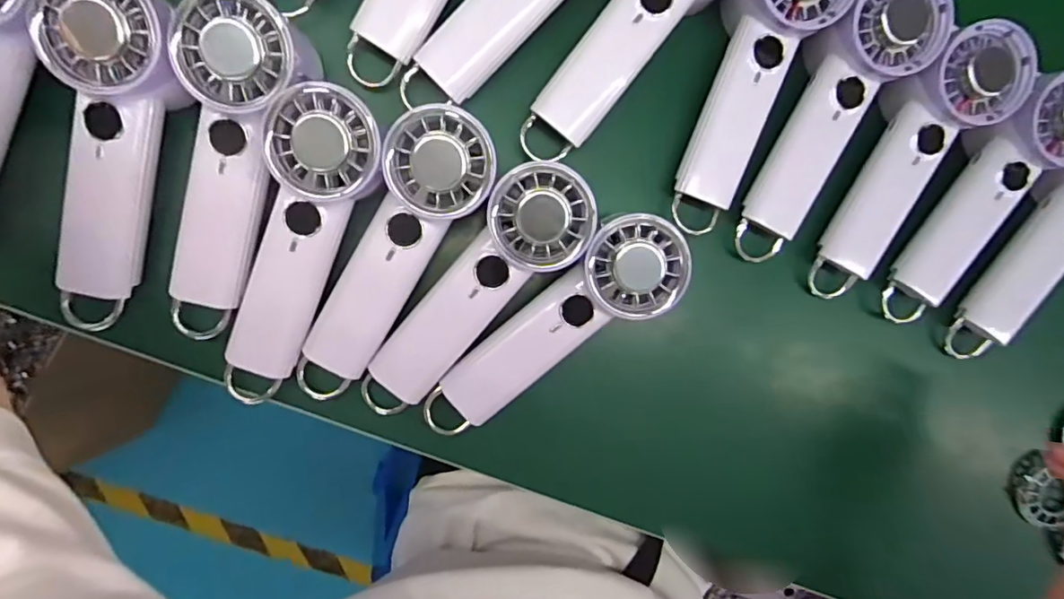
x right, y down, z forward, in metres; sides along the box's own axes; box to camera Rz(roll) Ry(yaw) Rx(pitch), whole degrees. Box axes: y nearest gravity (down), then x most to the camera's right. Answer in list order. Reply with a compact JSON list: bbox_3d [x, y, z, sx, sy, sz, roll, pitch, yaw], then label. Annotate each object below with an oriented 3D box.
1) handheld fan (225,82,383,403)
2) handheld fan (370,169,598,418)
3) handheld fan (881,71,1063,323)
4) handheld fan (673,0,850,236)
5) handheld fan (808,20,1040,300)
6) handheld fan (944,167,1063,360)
[{"bbox_3d":[-0.140,-0.029,0.328,0.060,0.033,0.190,21,108,-8],"label":"handheld fan"},{"bbox_3d":[-0.037,-0.003,0.339,0.057,0.028,0.188,41,107,-8],"label":"handheld fan"},{"bbox_3d":[0.322,-0.067,0.387,0.065,0.050,0.197,28,110,-8],"label":"handheld fan"},{"bbox_3d":[0.143,-0.141,0.367,0.062,0.047,0.197,19,107,-8],"label":"handheld fan"},{"bbox_3d":[0.258,-0.089,0.379,0.066,0.040,0.199,24,110,-8],"label":"handheld fan"},{"bbox_3d":[0.374,-0.034,0.395,0.061,0.046,0.193,30,110,-8],"label":"handheld fan"}]

